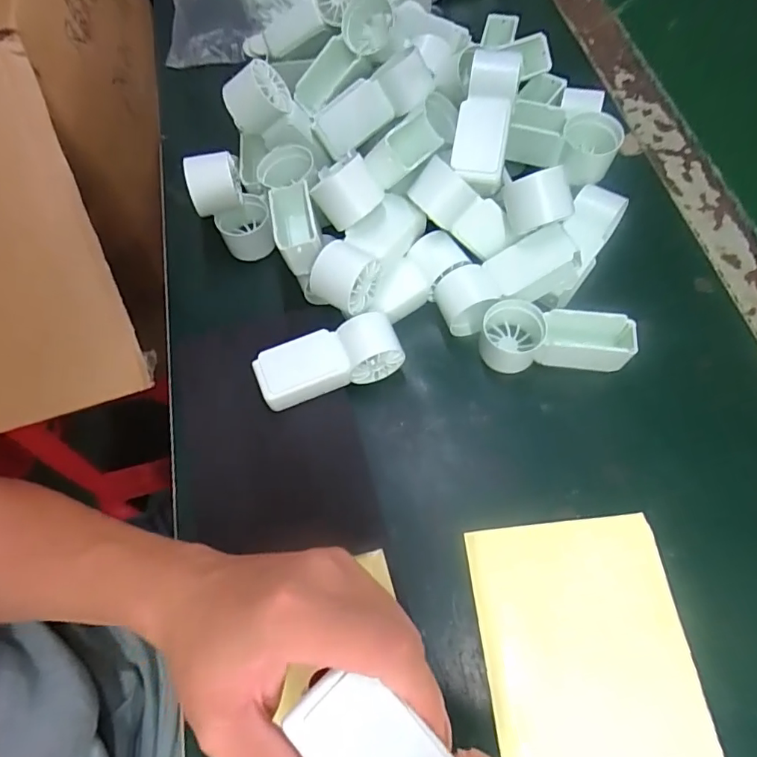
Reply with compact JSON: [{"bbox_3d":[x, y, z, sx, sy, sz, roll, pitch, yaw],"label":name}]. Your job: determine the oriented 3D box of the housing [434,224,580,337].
[{"bbox_3d":[0.086,-0.065,0.345,0.091,0.034,0.033,-25,65,10],"label":"housing"}]

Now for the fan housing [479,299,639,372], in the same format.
[{"bbox_3d":[0.117,-0.024,0.338,0.094,0.033,0.041,8,66,7],"label":"fan housing"}]

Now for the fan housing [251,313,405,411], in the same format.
[{"bbox_3d":[-0.033,-0.011,0.338,0.091,0.037,0.035,-22,65,-7],"label":"fan housing"}]

